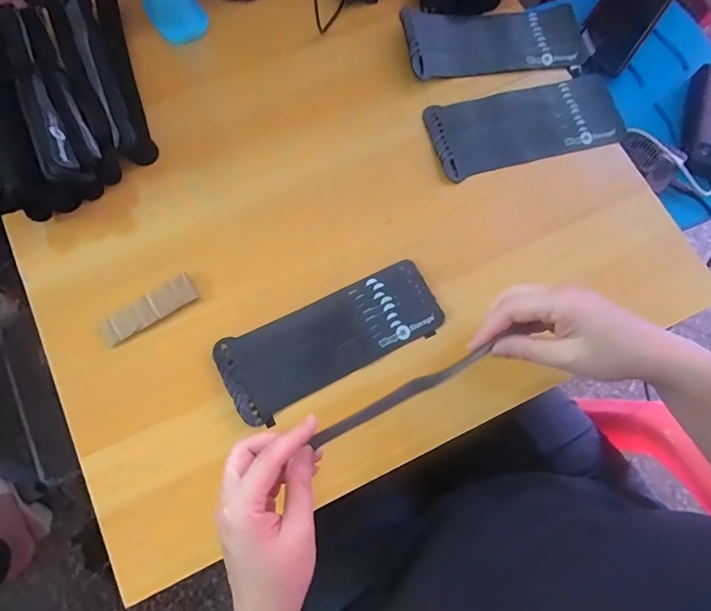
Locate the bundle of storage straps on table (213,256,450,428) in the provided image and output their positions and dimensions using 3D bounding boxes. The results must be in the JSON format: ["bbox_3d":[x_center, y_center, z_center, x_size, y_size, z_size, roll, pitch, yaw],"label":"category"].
[{"bbox_3d":[-0.021,0.028,0.397,0.198,0.013,0.077,-28,79,-8],"label":"bundle of storage straps on table"}]

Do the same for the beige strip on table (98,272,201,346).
[{"bbox_3d":[-0.183,0.002,0.387,0.086,0.008,0.026,-32,80,-9],"label":"beige strip on table"}]

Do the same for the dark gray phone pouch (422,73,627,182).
[{"bbox_3d":[0.175,-0.191,0.439,0.198,0.015,0.084,-19,78,-6],"label":"dark gray phone pouch"}]

